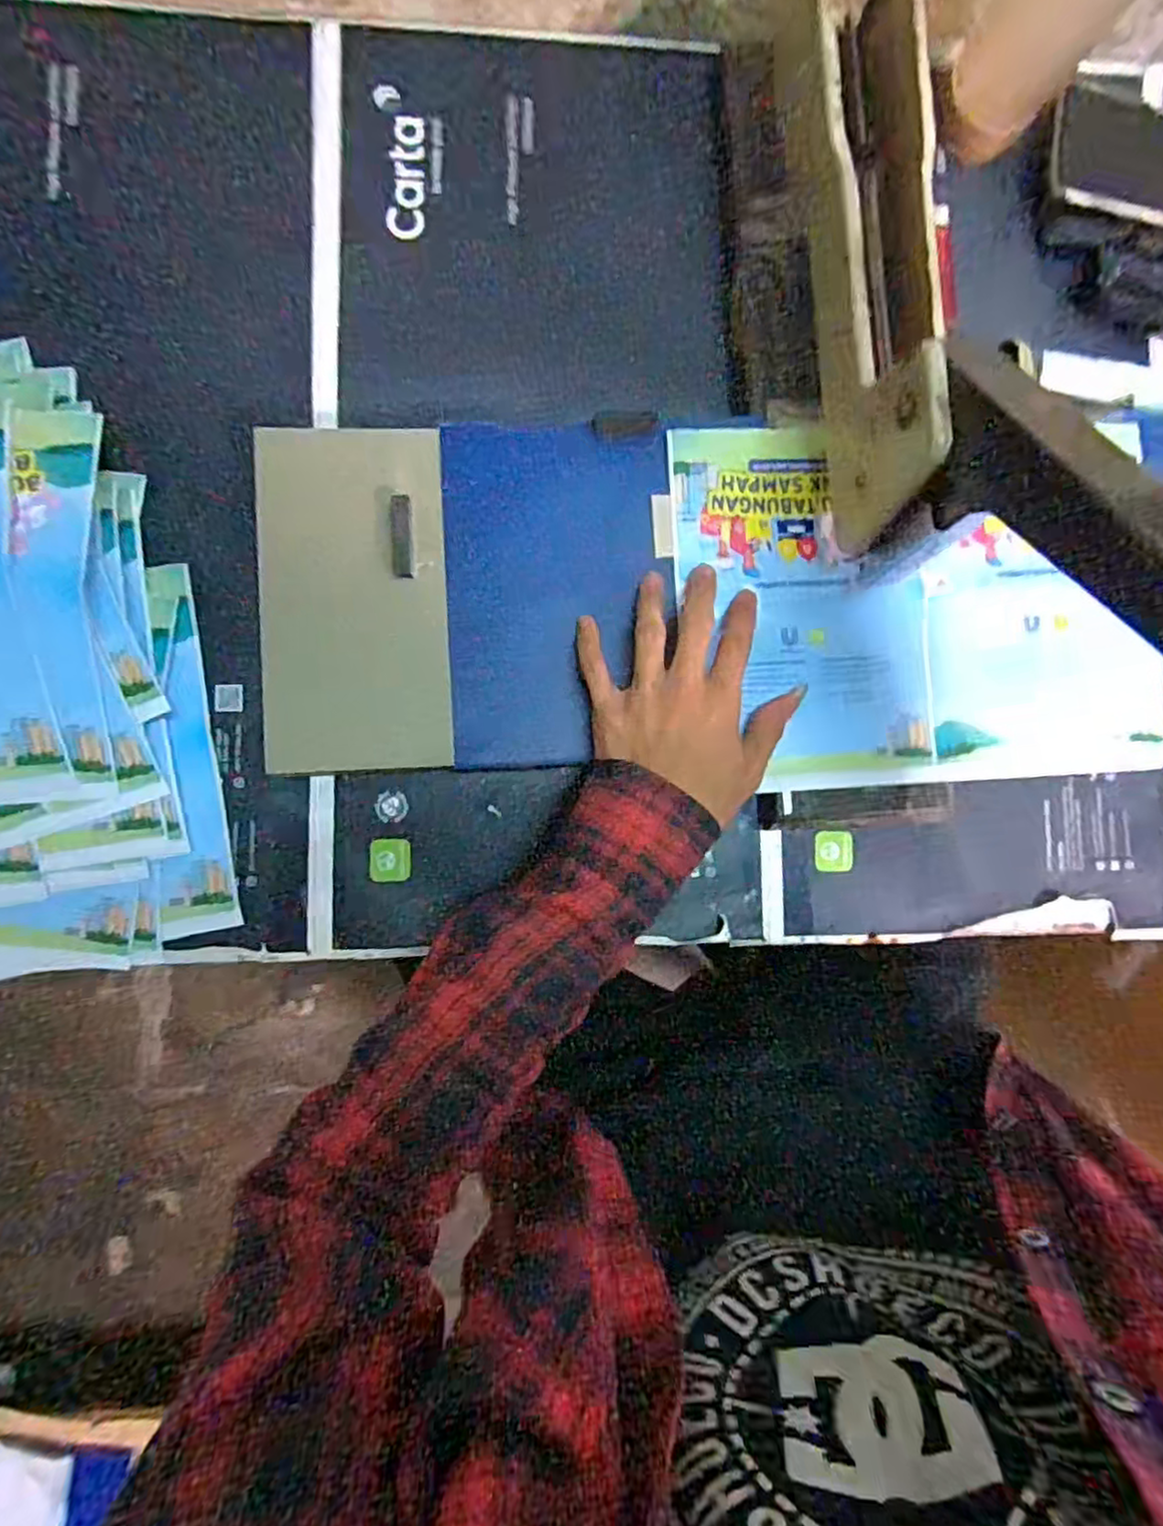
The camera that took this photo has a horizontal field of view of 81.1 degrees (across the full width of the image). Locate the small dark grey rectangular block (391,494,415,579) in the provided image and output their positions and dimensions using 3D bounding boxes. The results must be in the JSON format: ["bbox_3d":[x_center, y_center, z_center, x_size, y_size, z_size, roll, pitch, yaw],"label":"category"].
[{"bbox_3d":[-0.104,-0.132,0.394,0.012,0.007,0.046,-3,86,-4],"label":"small dark grey rectangular block"}]

